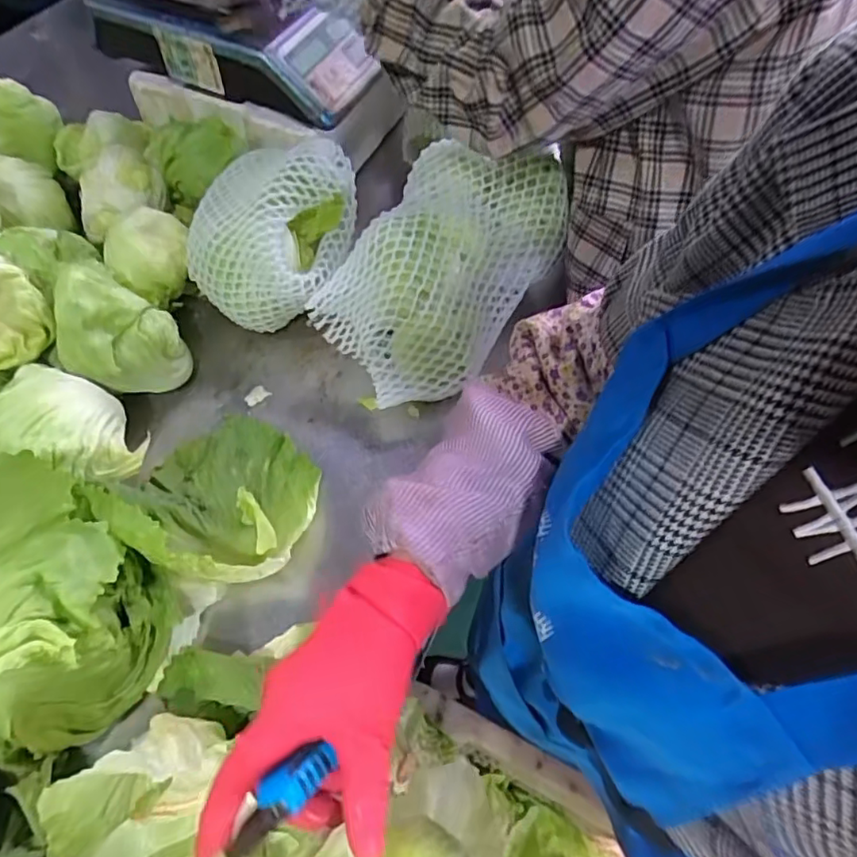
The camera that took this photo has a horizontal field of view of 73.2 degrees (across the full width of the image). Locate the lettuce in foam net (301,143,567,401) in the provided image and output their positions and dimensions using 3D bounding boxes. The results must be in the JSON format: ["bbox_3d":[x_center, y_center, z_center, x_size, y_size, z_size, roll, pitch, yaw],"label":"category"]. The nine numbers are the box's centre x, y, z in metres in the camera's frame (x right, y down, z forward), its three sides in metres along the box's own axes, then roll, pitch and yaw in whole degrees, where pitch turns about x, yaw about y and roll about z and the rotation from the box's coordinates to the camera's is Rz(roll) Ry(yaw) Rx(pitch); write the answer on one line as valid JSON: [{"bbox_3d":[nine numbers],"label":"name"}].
[{"bbox_3d":[0.016,-0.181,0.649,0.196,0.111,0.316,26,61,13],"label":"lettuce in foam net"}]

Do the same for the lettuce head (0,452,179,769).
[{"bbox_3d":[-0.287,0.137,0.428,0.129,0.160,0.190,23,60,11],"label":"lettuce head"}]

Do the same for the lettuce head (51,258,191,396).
[{"bbox_3d":[-0.319,-0.099,0.589,0.109,0.104,0.103,-28,64,-18],"label":"lettuce head"}]

